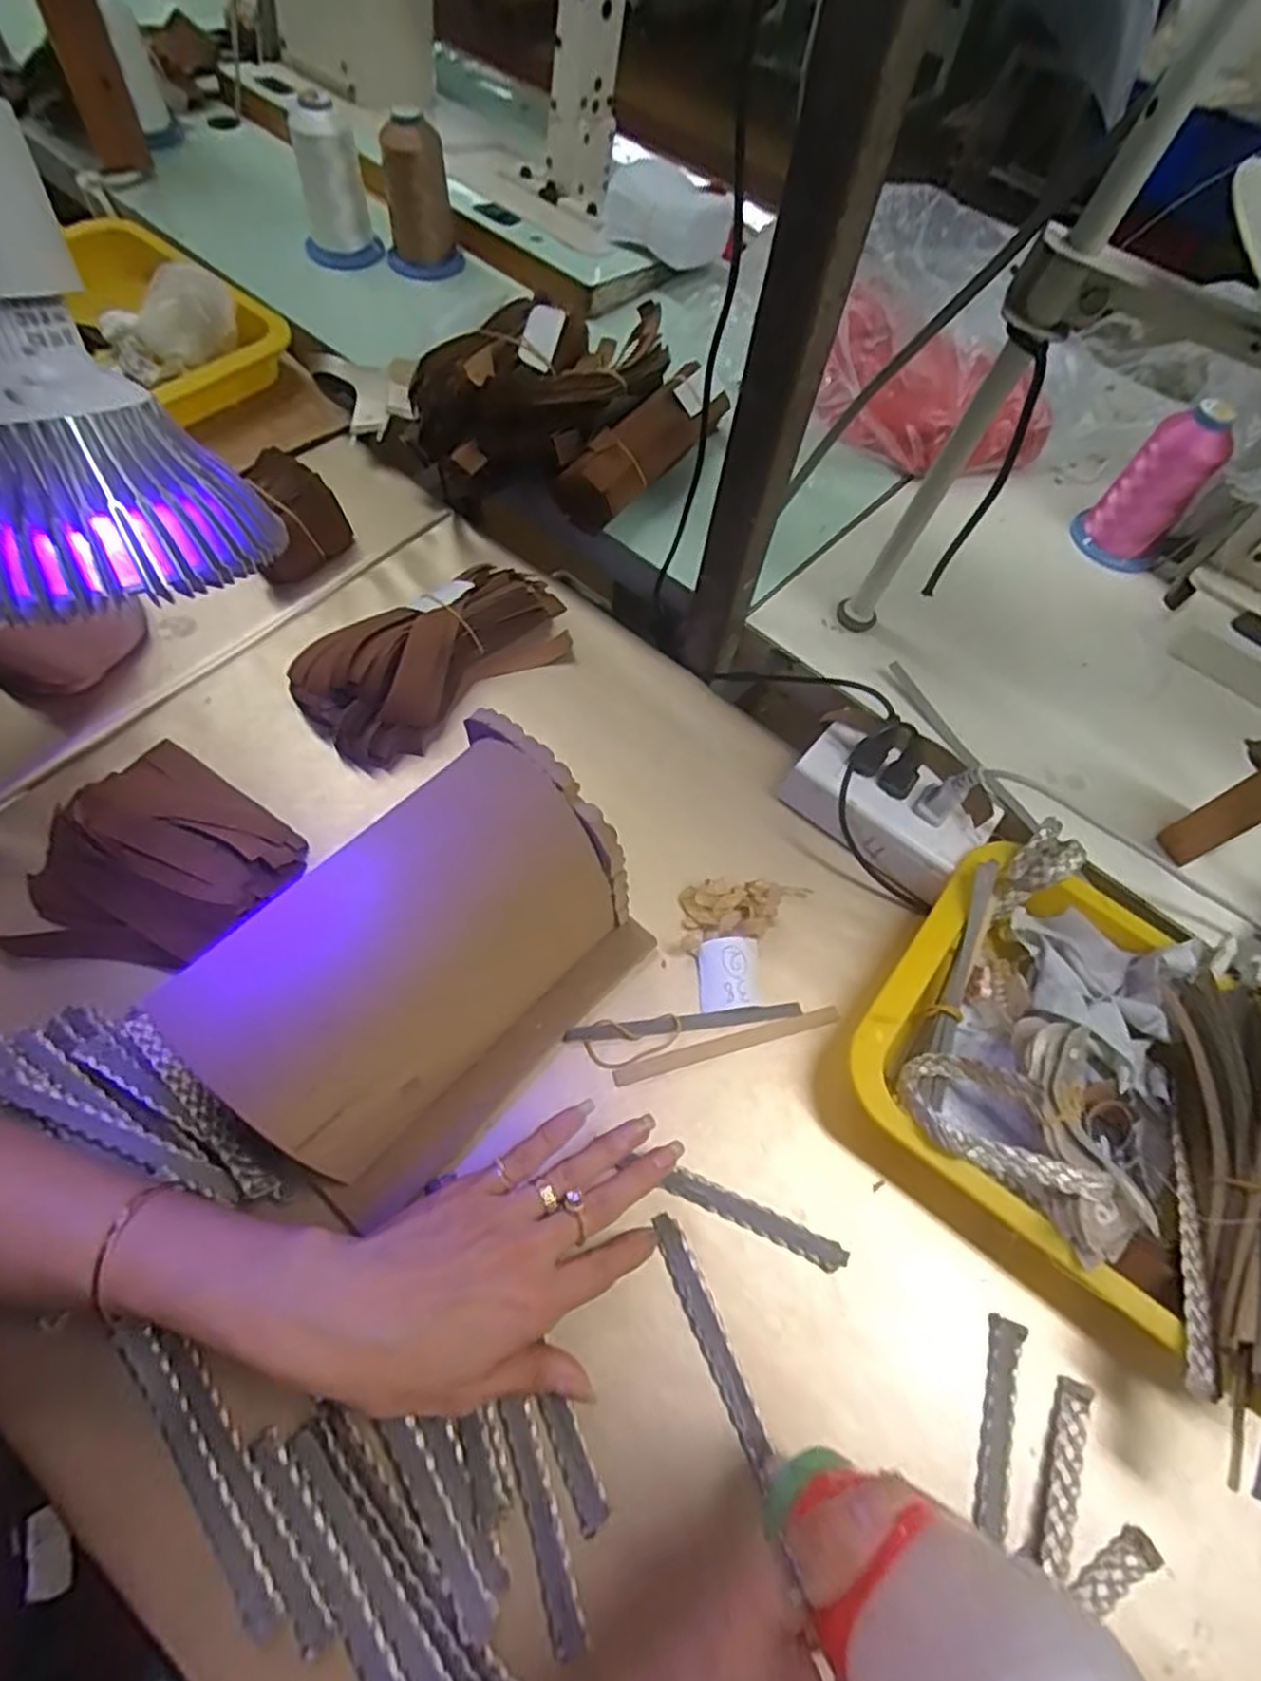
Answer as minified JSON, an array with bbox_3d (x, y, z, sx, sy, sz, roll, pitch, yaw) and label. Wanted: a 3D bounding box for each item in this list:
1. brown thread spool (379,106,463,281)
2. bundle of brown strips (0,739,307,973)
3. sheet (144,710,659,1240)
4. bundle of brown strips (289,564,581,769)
[{"bbox_3d":[-0.183,-0.555,0.643,0.060,0.112,0.057,2,62,-4],"label":"brown thread spool"},{"bbox_3d":[-0.272,0.018,0.420,0.142,0.033,0.133,34,64,12],"label":"bundle of brown strips"},{"bbox_3d":[-0.097,0.058,0.365,0.135,0.107,0.201,40,66,15],"label":"sheet"},{"bbox_3d":[-0.126,-0.129,0.499,0.190,0.044,0.094,-34,70,-21],"label":"bundle of brown strips"}]

